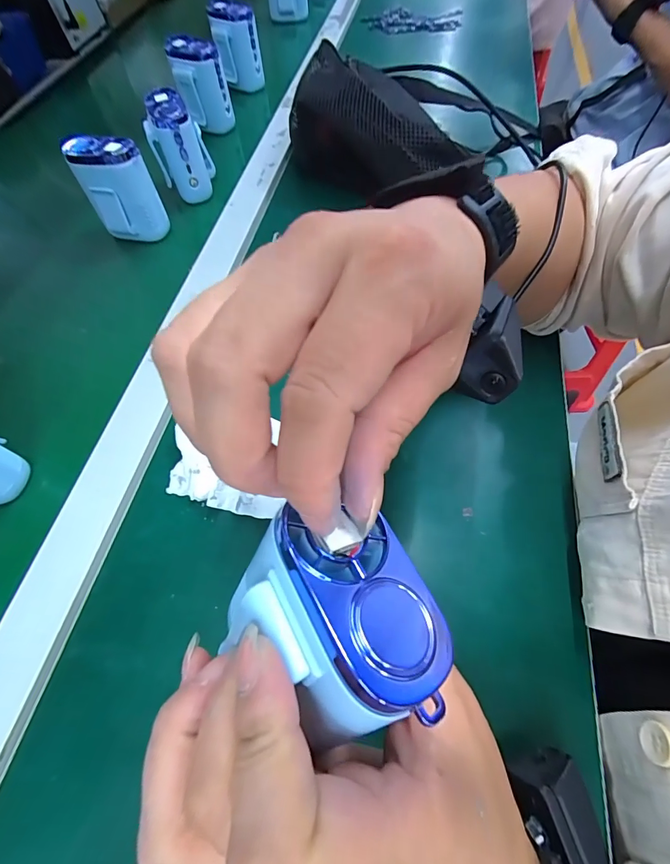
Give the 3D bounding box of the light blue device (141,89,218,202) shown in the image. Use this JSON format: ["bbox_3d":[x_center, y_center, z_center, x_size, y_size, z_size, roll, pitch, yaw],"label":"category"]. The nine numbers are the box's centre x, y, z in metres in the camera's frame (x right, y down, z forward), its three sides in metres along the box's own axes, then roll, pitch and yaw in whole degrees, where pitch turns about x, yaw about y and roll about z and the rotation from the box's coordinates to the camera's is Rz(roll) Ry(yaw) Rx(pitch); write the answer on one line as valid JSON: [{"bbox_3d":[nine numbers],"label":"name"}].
[{"bbox_3d":[-0.167,-0.305,0.422,0.055,0.093,0.059,-20,65,-9],"label":"light blue device"}]

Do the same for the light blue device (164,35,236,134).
[{"bbox_3d":[-0.169,-0.440,0.486,0.060,0.083,0.047,-14,64,-7],"label":"light blue device"}]

